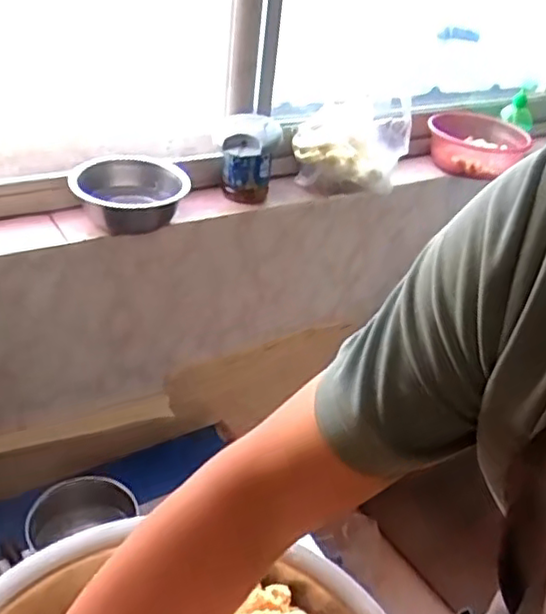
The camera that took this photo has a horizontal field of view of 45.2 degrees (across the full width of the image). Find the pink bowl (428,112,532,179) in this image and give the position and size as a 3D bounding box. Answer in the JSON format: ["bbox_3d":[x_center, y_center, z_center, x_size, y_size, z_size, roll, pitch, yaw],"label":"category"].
[{"bbox_3d":[0.466,-0.368,1.481,0.239,0.080,0.231,11,33,6],"label":"pink bowl"}]

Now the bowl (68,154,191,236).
[{"bbox_3d":[-0.231,-0.178,1.059,0.176,0.078,0.176,-8,36,-22],"label":"bowl"}]

